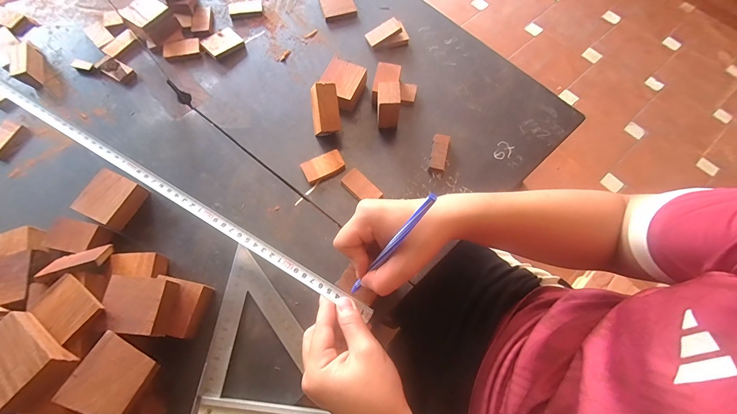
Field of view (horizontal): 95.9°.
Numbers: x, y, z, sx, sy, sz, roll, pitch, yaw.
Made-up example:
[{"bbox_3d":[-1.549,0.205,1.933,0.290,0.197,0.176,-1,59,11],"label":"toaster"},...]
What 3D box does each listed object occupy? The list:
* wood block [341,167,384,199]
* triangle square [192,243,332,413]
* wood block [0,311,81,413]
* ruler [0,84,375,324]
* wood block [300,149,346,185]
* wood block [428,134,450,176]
[{"bbox_3d":[-0.009,-0.026,0.440,0.054,0.010,0.029,40,73,15],"label":"wood block"},{"bbox_3d":[-0.091,0.143,0.368,0.163,0.015,0.179,5,68,2],"label":"triangle square"},{"bbox_3d":[-0.313,0.139,0.298,0.074,0.025,0.055,35,72,11],"label":"wood block"},{"bbox_3d":[-0.205,-0.014,0.350,0.479,0.006,0.016,31,53,3],"label":"ruler"},{"bbox_3d":[-0.061,-0.054,0.450,0.054,0.012,0.033,-27,70,-11],"label":"wood block"},{"bbox_3d":[0.096,-0.073,0.454,0.022,0.012,0.059,12,68,4],"label":"wood block"}]

